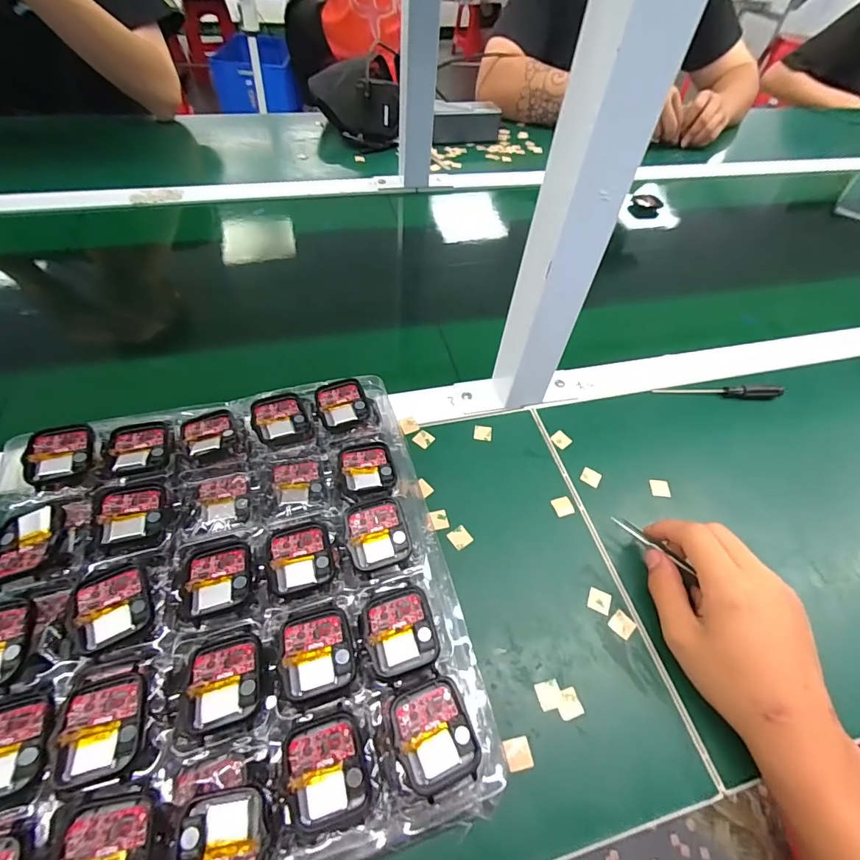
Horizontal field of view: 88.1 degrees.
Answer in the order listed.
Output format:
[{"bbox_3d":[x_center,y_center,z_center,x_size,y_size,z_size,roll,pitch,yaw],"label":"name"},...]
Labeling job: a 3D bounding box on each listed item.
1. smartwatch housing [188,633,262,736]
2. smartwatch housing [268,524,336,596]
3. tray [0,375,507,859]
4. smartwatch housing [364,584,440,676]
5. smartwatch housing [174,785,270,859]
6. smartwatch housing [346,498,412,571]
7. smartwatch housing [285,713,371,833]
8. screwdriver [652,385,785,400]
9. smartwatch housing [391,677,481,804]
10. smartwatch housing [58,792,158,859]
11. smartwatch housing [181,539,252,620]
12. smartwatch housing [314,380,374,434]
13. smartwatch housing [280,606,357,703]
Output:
[{"bbox_3d":[-0.106,0.129,0.230,0.036,0.007,0.042,-8,54,-11],"label":"smartwatch housing"},{"bbox_3d":[-0.079,0.077,0.271,0.036,0.006,0.041,-9,55,-12],"label":"smartwatch housing"},{"bbox_3d":[-0.123,0.093,0.259,0.257,0.025,0.278,-11,54,-12],"label":"tray"},{"bbox_3d":[-0.017,0.109,0.247,0.037,0.008,0.044,-13,55,-14],"label":"smartwatch housing"},{"bbox_3d":[-0.090,0.185,0.194,0.037,0.012,0.044,-1,53,-6],"label":"smartwatch housing"},{"bbox_3d":[-0.033,0.063,0.280,0.037,0.010,0.043,-12,55,-14],"label":"smartwatch housing"},{"bbox_3d":[-0.049,0.162,0.212,0.036,0.013,0.042,-12,55,-13],"label":"smartwatch housing"},{"bbox_3d":[0.295,-0.039,0.453,0.132,0.011,0.013,0,53,-5],"label":"screwdriver"},{"bbox_3d":[0.003,0.150,0.220,0.037,0.006,0.045,-14,56,-15],"label":"smartwatch housing"},{"bbox_3d":[-0.138,0.184,0.189,0.034,0.013,0.043,-6,54,-10],"label":"smartwatch housing"},{"bbox_3d":[-0.124,0.085,0.258,0.037,0.006,0.043,-10,55,-12],"label":"smartwatch housing"},{"bbox_3d":[-0.066,-0.020,0.340,0.038,0.010,0.040,-14,56,-15],"label":"smartwatch housing"},{"bbox_3d":[-0.060,0.117,0.237,0.037,0.006,0.043,-8,54,-11],"label":"smartwatch housing"}]

